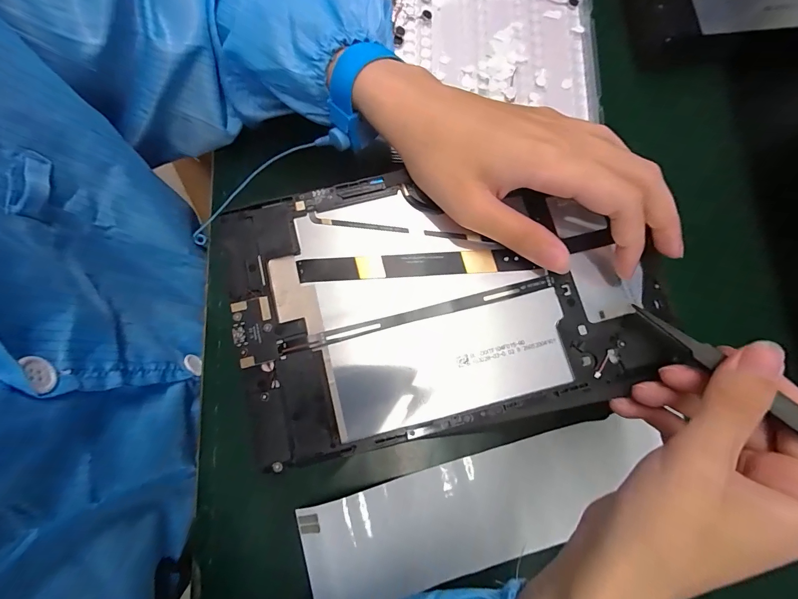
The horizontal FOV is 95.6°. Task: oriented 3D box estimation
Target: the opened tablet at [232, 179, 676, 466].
[{"bbox_3d":[0.024,-0.001,0.209,0.230,0.011,0.150,-9,79,-2],"label":"opened tablet"}]

